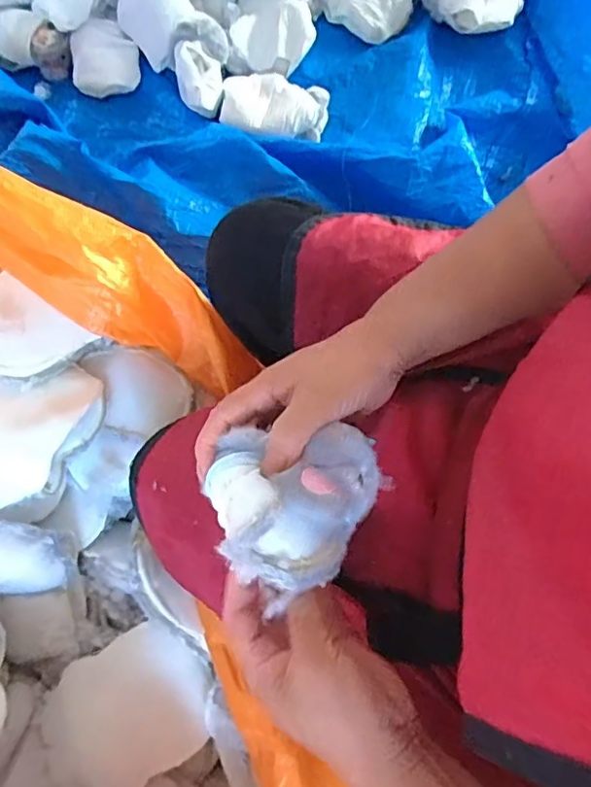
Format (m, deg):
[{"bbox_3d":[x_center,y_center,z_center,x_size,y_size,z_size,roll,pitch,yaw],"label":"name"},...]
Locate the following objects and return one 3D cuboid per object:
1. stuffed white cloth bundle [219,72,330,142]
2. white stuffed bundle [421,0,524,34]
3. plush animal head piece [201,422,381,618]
[{"bbox_3d":[-0.038,-0.498,0.959,0.184,0.048,0.117,15,77,4],"label":"stuffed white cloth bundle"},{"bbox_3d":[0.315,-0.707,0.992,0.180,0.037,0.092,19,105,2],"label":"white stuffed bundle"},{"bbox_3d":[0.002,0.061,0.329,0.107,0.043,0.098,0,76,0],"label":"plush animal head piece"}]

